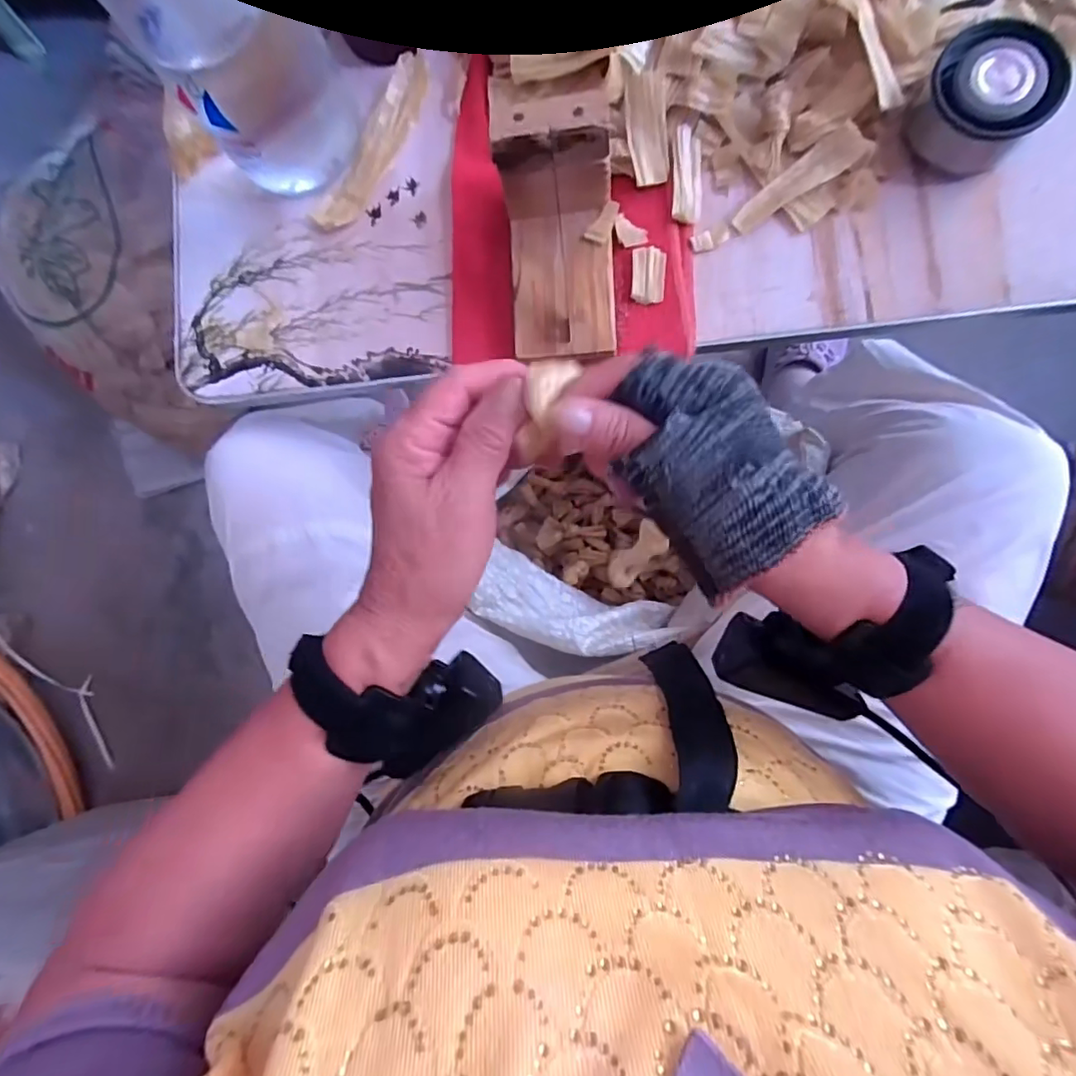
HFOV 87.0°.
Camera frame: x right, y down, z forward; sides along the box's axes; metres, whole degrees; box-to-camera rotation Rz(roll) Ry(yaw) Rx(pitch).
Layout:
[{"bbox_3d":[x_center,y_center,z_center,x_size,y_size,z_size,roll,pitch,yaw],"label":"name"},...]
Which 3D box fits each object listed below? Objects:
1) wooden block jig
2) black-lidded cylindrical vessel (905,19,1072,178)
[{"bbox_3d":[0.012,-0.164,0.308,0.061,0.072,0.108,-4,85,6],"label":"wooden block jig"},{"bbox_3d":[0.244,-0.239,0.311,0.056,0.038,0.060,-1,85,6],"label":"black-lidded cylindrical vessel"}]

